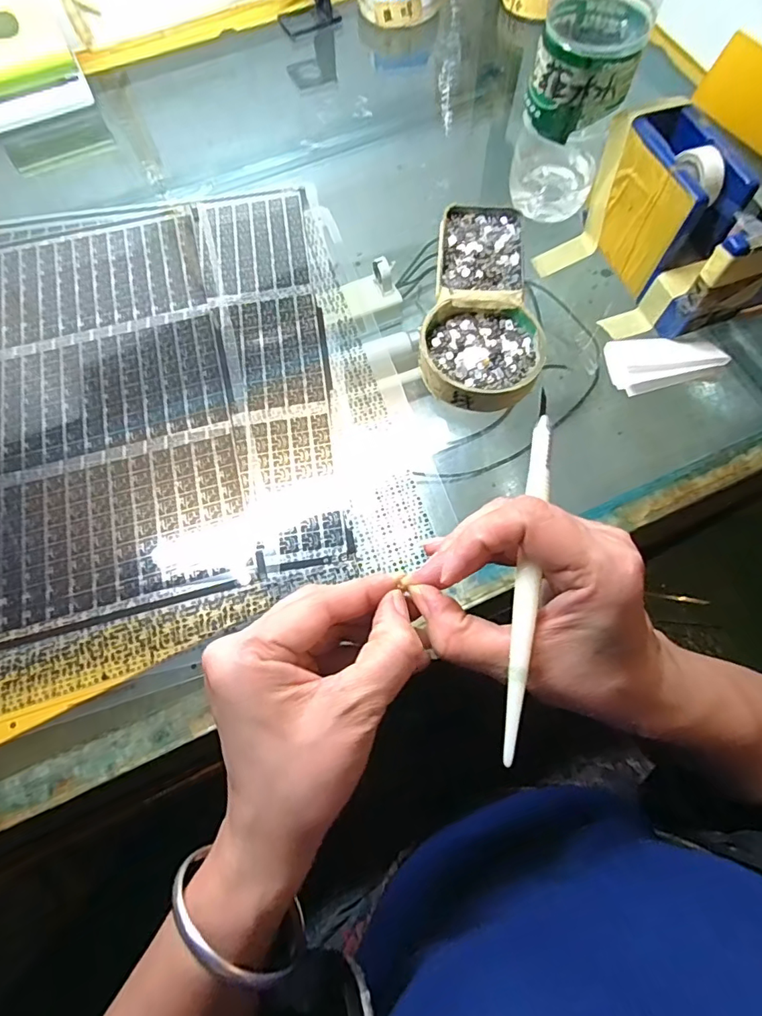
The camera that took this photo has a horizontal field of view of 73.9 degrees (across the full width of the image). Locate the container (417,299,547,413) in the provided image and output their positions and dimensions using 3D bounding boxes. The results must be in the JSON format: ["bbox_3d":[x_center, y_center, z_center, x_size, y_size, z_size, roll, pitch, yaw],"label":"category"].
[{"bbox_3d":[0.067,-0.103,0.342,0.080,0.021,0.079,-1,68,1],"label":"container"}]

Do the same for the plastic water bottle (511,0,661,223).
[{"bbox_3d":[0.130,-0.292,0.307,0.061,0.227,0.067,15,69,8],"label":"plastic water bottle"}]

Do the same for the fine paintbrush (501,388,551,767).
[{"bbox_3d":[0.059,0.022,0.201,0.008,0.005,0.148,9,78,5],"label":"fine paintbrush"}]

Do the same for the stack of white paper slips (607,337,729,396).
[{"bbox_3d":[0.186,-0.100,0.337,0.065,0.017,0.039,-13,68,-3],"label":"stack of white paper slips"}]

